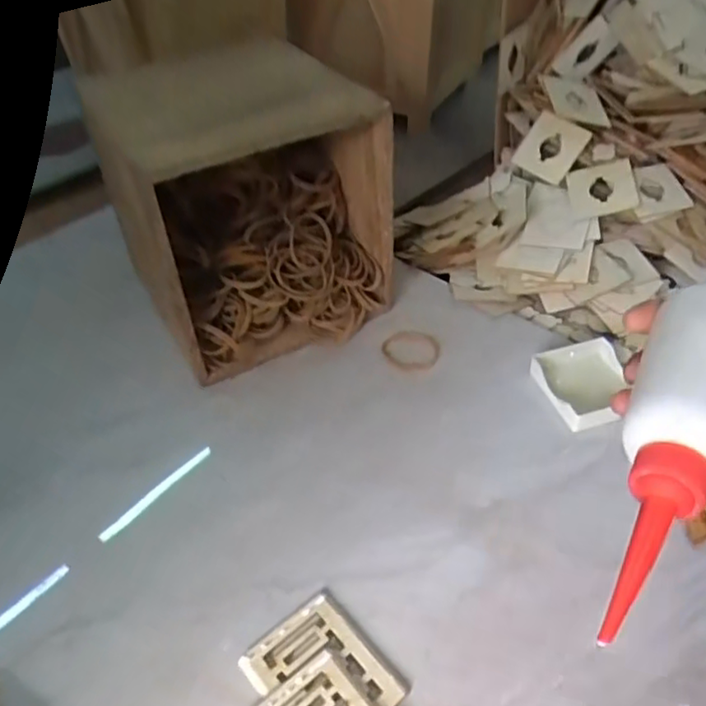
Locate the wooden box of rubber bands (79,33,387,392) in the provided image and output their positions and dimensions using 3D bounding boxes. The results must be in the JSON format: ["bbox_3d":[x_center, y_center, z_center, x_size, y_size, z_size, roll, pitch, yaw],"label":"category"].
[{"bbox_3d":[-0.110,-0.150,0.606,0.207,0.207,0.260,-23,46,-21],"label":"wooden box of rubber bands"}]

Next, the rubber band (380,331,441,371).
[{"bbox_3d":[0.054,-0.004,0.584,0.053,0.004,0.047,11,44,15],"label":"rubber band"}]

